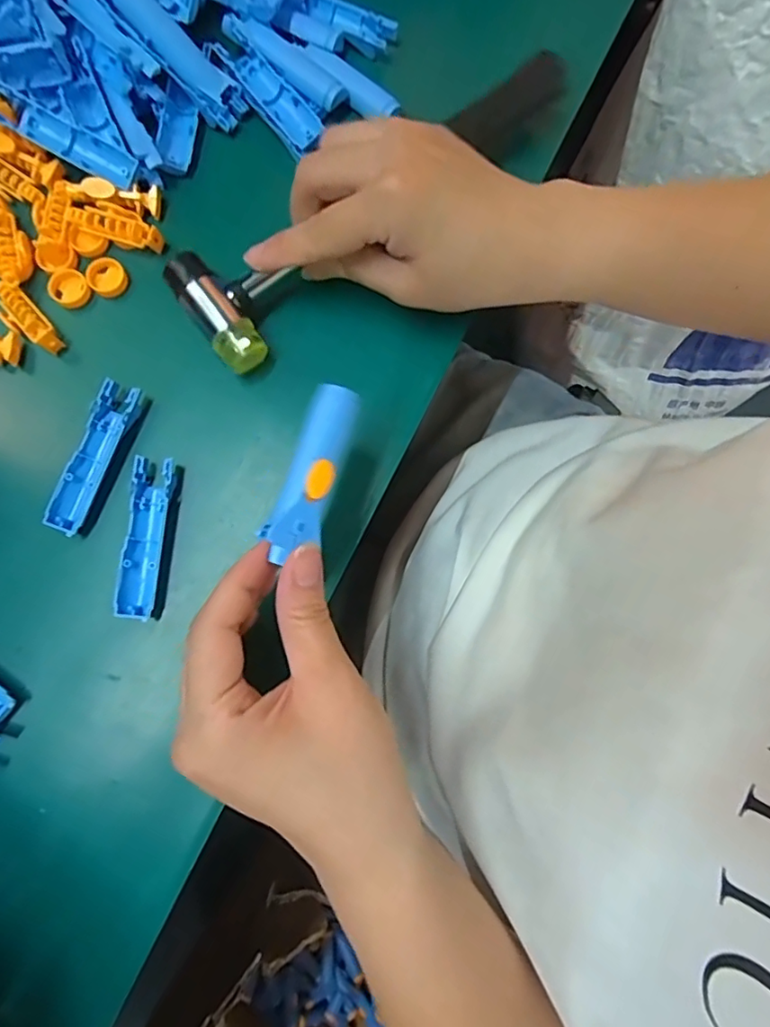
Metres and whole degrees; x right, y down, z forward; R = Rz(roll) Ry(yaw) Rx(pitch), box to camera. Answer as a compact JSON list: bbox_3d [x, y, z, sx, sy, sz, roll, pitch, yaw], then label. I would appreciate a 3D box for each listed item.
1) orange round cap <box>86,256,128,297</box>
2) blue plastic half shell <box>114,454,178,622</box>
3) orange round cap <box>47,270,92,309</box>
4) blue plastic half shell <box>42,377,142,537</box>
[{"bbox_3d":[-0.149,-0.126,0.296,0.019,0.006,0.020,0,80,-1],"label":"orange round cap"},{"bbox_3d":[-0.118,0.012,0.274,0.017,0.013,0.078,4,80,-1],"label":"blue plastic half shell"},{"bbox_3d":[-0.167,-0.120,0.294,0.018,0.009,0.019,0,80,-1],"label":"orange round cap"},{"bbox_3d":[-0.147,-0.028,0.281,0.020,0.017,0.077,23,80,3],"label":"blue plastic half shell"}]

